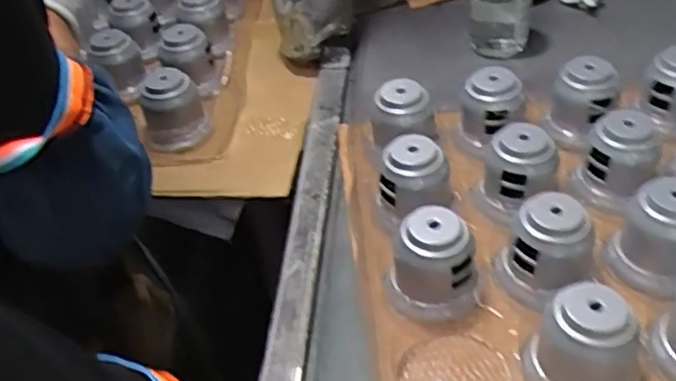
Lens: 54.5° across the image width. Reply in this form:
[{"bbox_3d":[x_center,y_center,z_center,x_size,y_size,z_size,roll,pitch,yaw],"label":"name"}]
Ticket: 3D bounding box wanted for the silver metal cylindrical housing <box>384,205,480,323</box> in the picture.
[{"bbox_3d":[0.082,0.066,0.586,0.076,0.074,0.070,-4,45,4],"label":"silver metal cylindrical housing"}]

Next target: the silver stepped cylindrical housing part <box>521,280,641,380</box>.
[{"bbox_3d":[0.192,0.125,0.512,0.082,0.077,0.074,6,46,14],"label":"silver stepped cylindrical housing part"}]

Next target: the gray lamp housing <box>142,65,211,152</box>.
[{"bbox_3d":[-0.204,-0.102,0.817,0.077,0.078,0.080,-17,45,-9],"label":"gray lamp housing"}]

